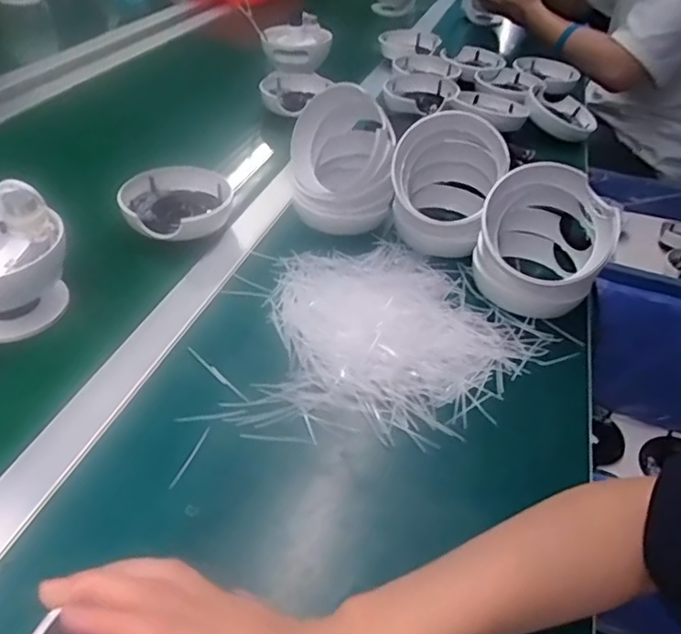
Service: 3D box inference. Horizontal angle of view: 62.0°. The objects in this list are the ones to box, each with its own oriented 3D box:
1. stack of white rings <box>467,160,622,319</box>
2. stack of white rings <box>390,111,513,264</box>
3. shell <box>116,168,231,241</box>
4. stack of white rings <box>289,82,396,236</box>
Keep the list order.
[{"bbox_3d":[0.198,-0.078,0.559,0.115,0.118,0.122,16,42,10],"label":"stack of white rings"},{"bbox_3d":[0.116,-0.151,0.626,0.116,0.124,0.117,15,42,9],"label":"stack of white rings"},{"bbox_3d":[-0.178,-0.122,0.619,0.120,0.038,0.106,17,42,11],"label":"shell"},{"bbox_3d":[0.000,-0.178,0.631,0.107,0.140,0.087,-1,42,-9],"label":"stack of white rings"}]

